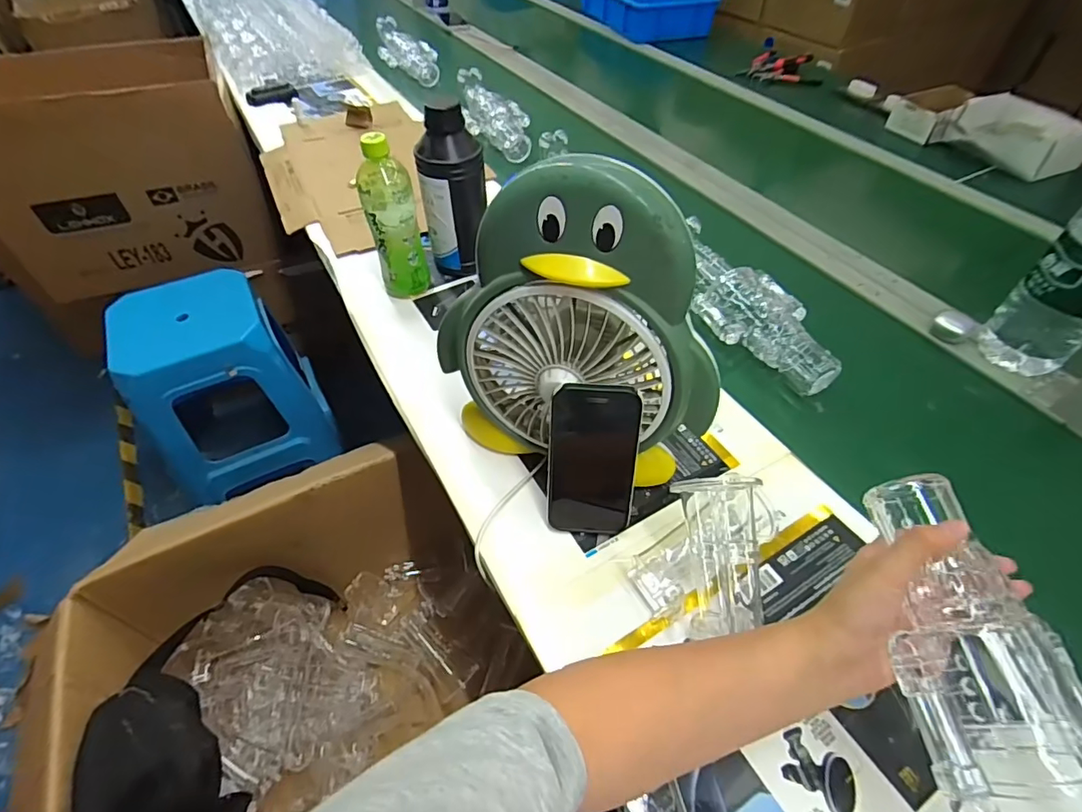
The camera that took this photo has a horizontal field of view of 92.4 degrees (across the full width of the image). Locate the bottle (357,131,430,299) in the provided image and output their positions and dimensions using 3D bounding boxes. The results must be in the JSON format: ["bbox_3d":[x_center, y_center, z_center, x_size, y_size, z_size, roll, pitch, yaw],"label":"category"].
[{"bbox_3d":[-0.190,-0.239,0.667,0.060,0.204,0.057,-11,51,-9],"label":"bottle"}]

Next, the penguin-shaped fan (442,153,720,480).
[{"bbox_3d":[0.030,-0.053,0.459,0.248,0.286,0.100,24,54,19],"label":"penguin-shaped fan"}]

